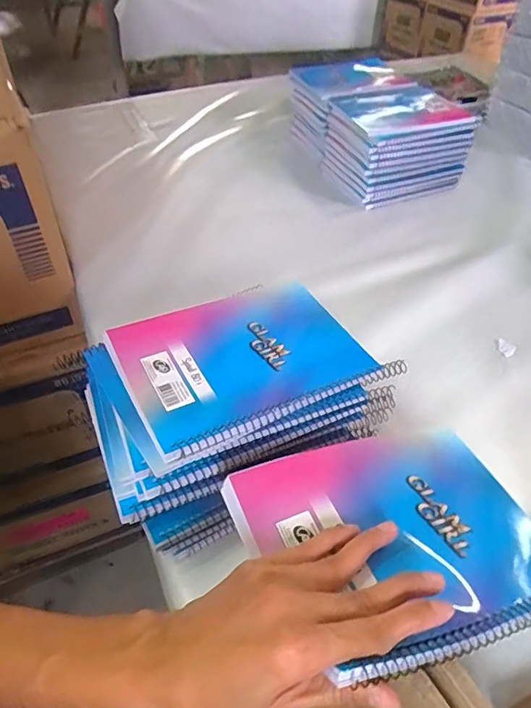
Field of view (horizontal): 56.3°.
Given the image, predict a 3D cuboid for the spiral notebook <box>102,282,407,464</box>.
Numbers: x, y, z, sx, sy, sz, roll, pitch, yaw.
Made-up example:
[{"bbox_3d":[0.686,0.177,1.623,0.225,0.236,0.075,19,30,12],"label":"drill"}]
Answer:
[{"bbox_3d":[-0.019,0.000,0.430,0.198,0.013,0.145,-20,48,-21],"label":"spiral notebook"}]

